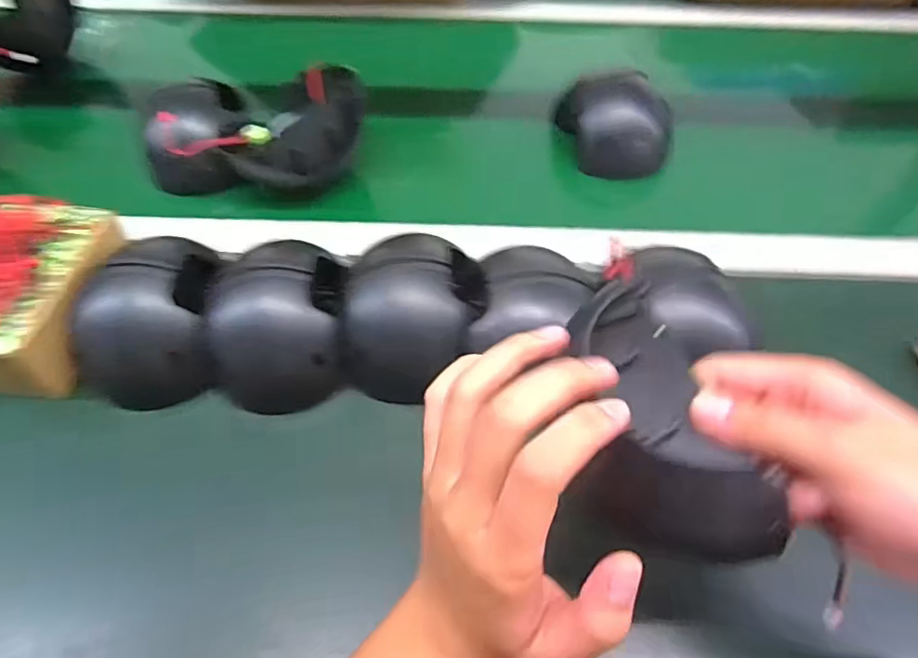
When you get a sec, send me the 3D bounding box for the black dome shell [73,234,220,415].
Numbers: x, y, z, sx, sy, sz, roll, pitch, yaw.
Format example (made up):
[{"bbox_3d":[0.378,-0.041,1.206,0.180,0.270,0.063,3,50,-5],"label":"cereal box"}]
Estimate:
[{"bbox_3d":[-0.210,-0.004,0.372,0.088,0.065,0.094,-5,54,-4],"label":"black dome shell"}]

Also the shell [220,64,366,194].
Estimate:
[{"bbox_3d":[-0.133,-0.166,0.473,0.063,0.065,0.115,31,59,20],"label":"shell"}]

